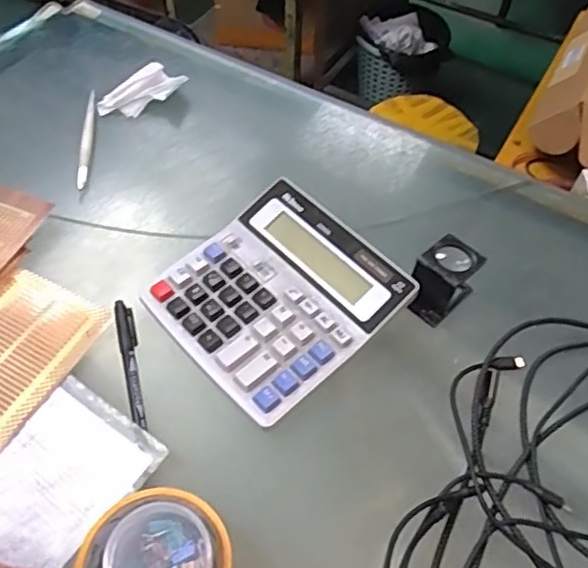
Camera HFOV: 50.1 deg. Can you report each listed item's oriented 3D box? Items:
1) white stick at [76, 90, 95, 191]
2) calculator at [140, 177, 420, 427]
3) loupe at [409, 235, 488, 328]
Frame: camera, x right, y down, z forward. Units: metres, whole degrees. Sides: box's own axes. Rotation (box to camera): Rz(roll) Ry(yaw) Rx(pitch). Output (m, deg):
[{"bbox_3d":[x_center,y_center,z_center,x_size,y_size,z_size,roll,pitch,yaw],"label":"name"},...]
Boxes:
[{"bbox_3d":[-0.207,-0.145,0.627,0.011,0.009,0.136,-4,53,-7],"label":"white stick"},{"bbox_3d":[-0.013,0.009,0.499,0.160,0.043,0.154,-36,62,-24],"label":"calculator"},{"bbox_3d":[0.117,-0.002,0.507,0.039,0.056,0.064,39,62,24],"label":"loupe"}]

